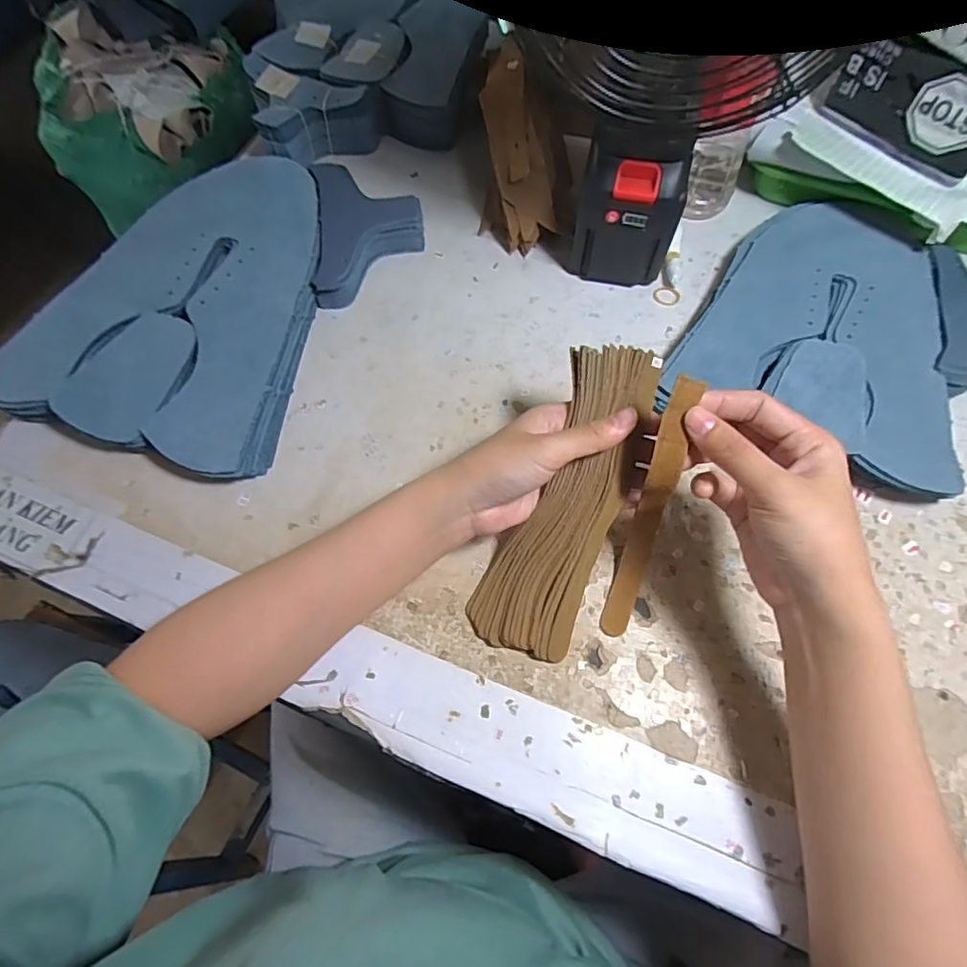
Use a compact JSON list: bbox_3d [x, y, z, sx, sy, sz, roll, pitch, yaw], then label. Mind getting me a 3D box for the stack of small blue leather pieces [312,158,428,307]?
[{"bbox_3d":[-0.098,-0.218,0.479,0.090,0.031,0.139,-6,65,-2],"label":"stack of small blue leather pieces"}]

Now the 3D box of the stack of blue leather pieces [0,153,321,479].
[{"bbox_3d":[-0.225,-0.151,0.451,0.220,0.037,0.288,18,66,9],"label":"stack of blue leather pieces"}]

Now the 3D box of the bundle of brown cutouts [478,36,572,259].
[{"bbox_3d":[0.032,-0.290,0.477,0.072,0.062,0.169,-7,84,-2],"label":"bundle of brown cutouts"}]

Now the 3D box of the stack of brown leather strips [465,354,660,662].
[{"bbox_3d":[0.051,0.013,0.335,0.063,0.021,0.192,23,100,12],"label":"stack of brown leather strips"}]

